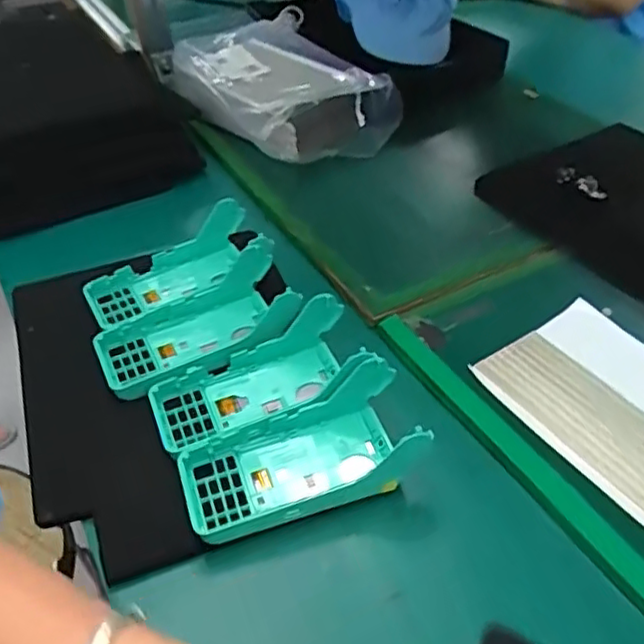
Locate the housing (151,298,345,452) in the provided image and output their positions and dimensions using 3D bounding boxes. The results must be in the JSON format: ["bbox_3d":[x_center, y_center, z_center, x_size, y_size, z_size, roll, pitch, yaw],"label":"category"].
[{"bbox_3d":[-0.053,0.048,0.532,0.166,0.061,0.081,-13,42,-17],"label":"housing"}]

